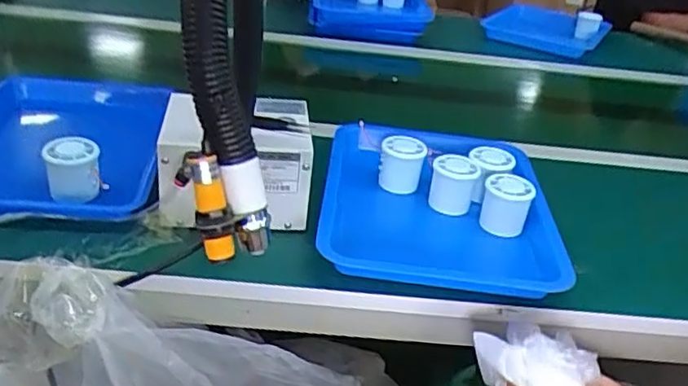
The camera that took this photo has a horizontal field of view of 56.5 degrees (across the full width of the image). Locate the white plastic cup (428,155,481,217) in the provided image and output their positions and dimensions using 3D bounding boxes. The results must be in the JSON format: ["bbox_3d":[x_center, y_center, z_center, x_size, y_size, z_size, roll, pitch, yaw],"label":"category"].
[{"bbox_3d":[0.132,-0.010,0.775,0.056,0.060,0.043,15,31,13],"label":"white plastic cup"}]

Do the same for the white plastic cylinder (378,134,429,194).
[{"bbox_3d":[0.073,-0.037,0.806,0.056,0.062,0.047,11,30,7],"label":"white plastic cylinder"}]

